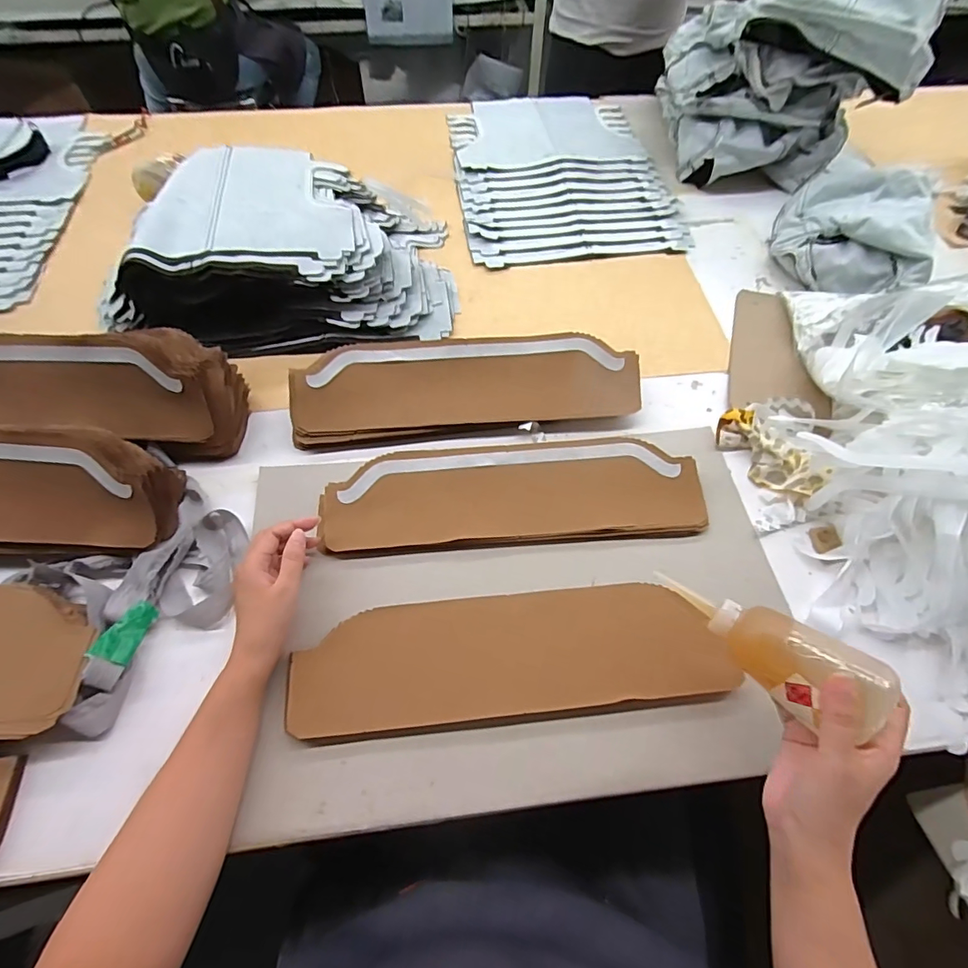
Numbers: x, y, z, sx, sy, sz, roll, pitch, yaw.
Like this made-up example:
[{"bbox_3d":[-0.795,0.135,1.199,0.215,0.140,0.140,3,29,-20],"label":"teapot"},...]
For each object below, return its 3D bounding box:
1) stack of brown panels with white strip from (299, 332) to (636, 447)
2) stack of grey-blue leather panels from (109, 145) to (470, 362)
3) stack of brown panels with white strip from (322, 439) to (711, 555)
[{"bbox_3d":[-0.021,-0.127,0.578,0.414,0.033,0.119,-6,87,-2],"label":"stack of brown panels with white strip"},{"bbox_3d":[-0.278,-0.350,0.679,0.453,0.104,0.340,-6,62,-4],"label":"stack of grey-blue leather panels"},{"bbox_3d":[0.033,0.004,0.527,0.411,0.030,0.128,-4,62,-1],"label":"stack of brown panels with white strip"}]

